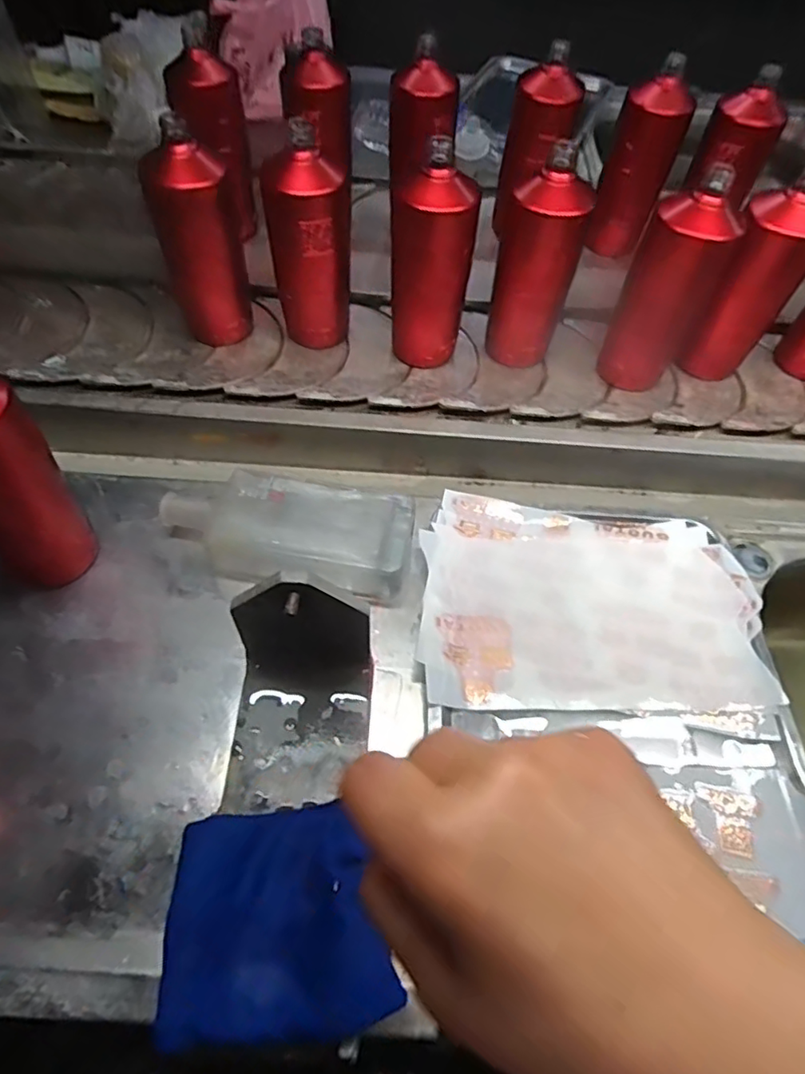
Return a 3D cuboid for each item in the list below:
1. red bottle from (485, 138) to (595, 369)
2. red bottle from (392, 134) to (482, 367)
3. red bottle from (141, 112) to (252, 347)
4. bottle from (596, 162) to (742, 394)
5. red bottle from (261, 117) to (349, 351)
[{"bbox_3d":[0.139,-0.271,0.596,0.079,0.198,0.069,-10,61,-7],"label":"red bottle"},{"bbox_3d":[0.029,-0.270,0.589,0.083,0.189,0.067,7,60,2],"label":"red bottle"},{"bbox_3d":[-0.205,-0.297,0.586,0.077,0.183,0.078,-13,61,-9],"label":"red bottle"},{"bbox_3d":[0.269,-0.248,0.587,0.085,0.195,0.090,29,63,14],"label":"bottle"},{"bbox_3d":[-0.090,-0.292,0.592,0.072,0.189,0.071,1,60,-1],"label":"red bottle"}]

